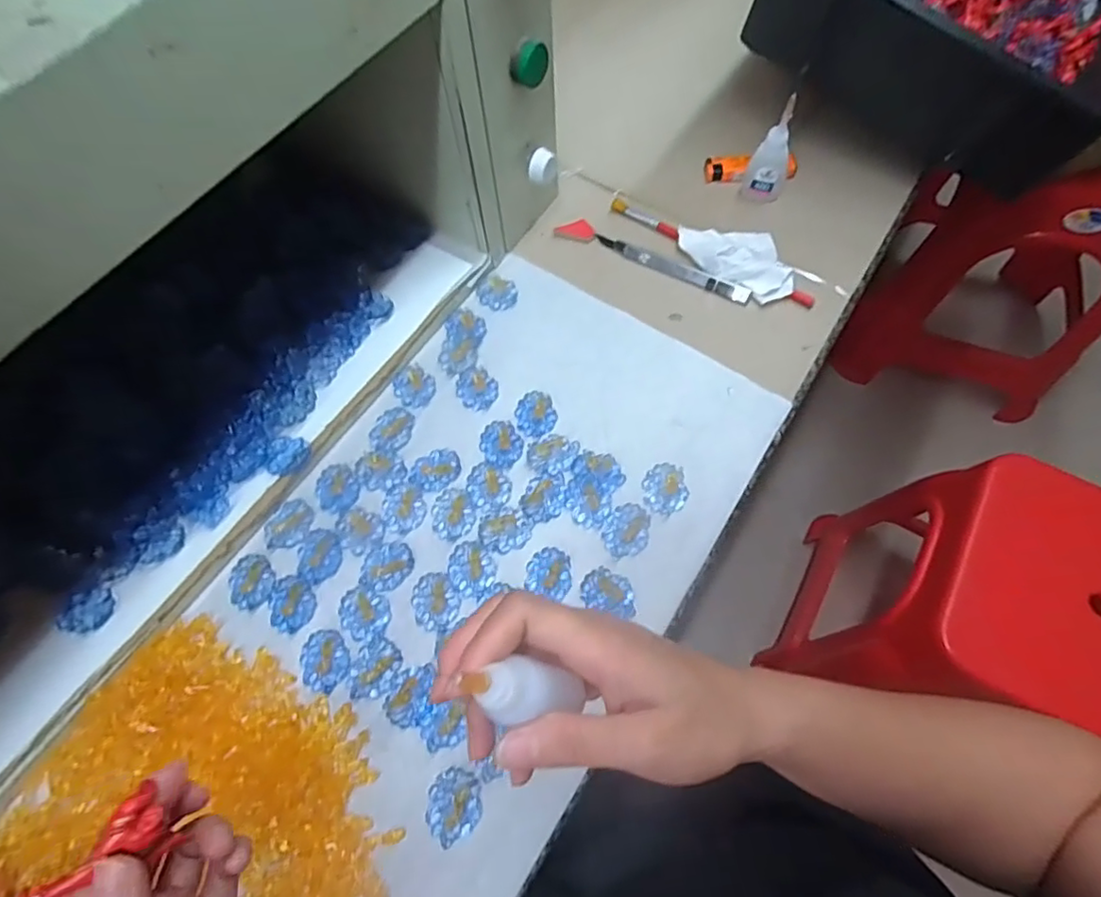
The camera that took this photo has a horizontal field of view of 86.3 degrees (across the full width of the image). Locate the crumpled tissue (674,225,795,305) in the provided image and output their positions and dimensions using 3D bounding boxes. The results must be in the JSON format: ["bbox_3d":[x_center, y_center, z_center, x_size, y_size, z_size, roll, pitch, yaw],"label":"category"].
[{"bbox_3d":[0.157,-0.158,0.500,0.079,0.021,0.082,-7,66,-1],"label":"crumpled tissue"}]

